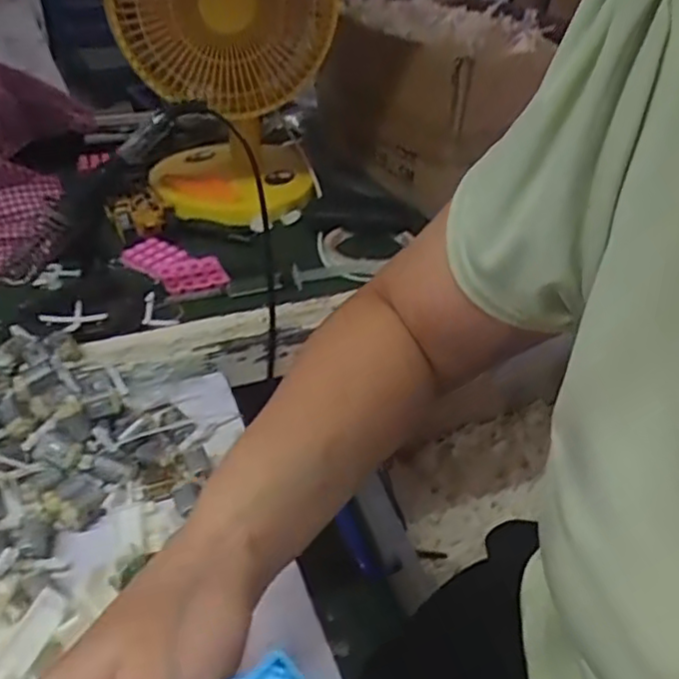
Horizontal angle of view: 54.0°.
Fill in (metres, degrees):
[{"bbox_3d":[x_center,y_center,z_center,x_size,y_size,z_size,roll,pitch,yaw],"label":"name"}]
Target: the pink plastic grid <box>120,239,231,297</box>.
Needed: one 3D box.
[{"bbox_3d":[-0.160,-0.074,0.661,0.069,0.010,0.111,-27,47,-33],"label":"pink plastic grid"}]

